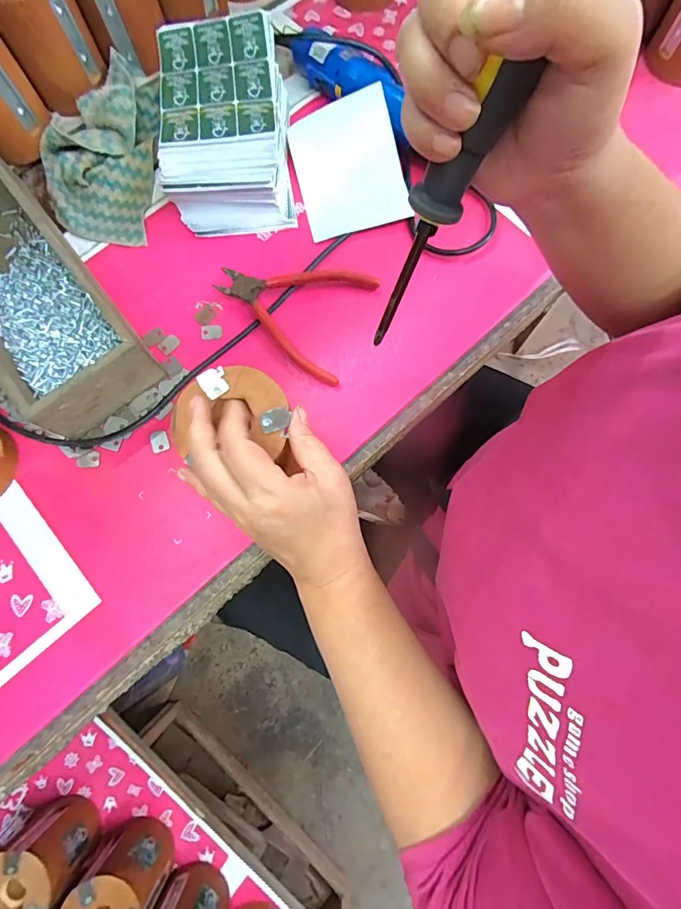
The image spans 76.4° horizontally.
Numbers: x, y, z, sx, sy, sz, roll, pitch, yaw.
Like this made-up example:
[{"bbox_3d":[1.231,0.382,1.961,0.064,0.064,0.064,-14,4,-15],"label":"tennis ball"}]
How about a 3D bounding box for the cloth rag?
[{"bbox_3d":[-0.245,-0.313,0.437,0.118,0.040,0.206,-1,77,0],"label":"cloth rag"}]

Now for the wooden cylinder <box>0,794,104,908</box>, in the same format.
[{"bbox_3d":[-0.322,0.436,0.466,0.077,0.105,0.080,0,77,0],"label":"wooden cylinder"}]

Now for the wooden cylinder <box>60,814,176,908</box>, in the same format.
[{"bbox_3d":[-0.234,0.457,0.460,0.082,0.102,0.073,39,80,8],"label":"wooden cylinder"}]

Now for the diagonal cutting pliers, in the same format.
[{"bbox_3d":[-0.048,-0.137,0.405,0.136,0.018,0.111,21,78,5],"label":"diagonal cutting pliers"}]

